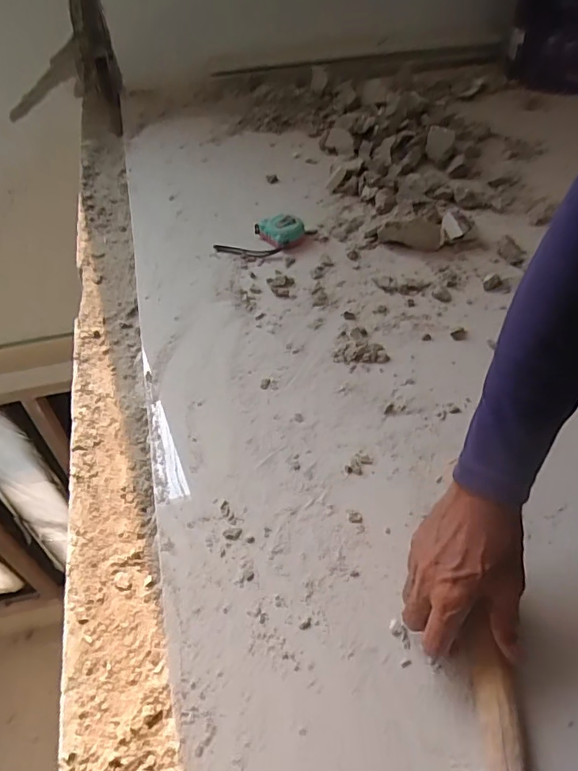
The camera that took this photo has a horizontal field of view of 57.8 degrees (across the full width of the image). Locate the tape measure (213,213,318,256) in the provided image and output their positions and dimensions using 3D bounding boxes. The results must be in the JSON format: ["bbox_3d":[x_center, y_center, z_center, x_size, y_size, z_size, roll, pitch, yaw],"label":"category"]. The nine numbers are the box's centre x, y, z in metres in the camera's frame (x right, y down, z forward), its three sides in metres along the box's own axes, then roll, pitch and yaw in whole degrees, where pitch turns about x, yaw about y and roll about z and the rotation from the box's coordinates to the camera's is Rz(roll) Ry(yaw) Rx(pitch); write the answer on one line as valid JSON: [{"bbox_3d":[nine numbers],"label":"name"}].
[{"bbox_3d":[-0.038,-0.251,0.878,0.174,0.040,0.076,-6,49,-4],"label":"tape measure"}]

